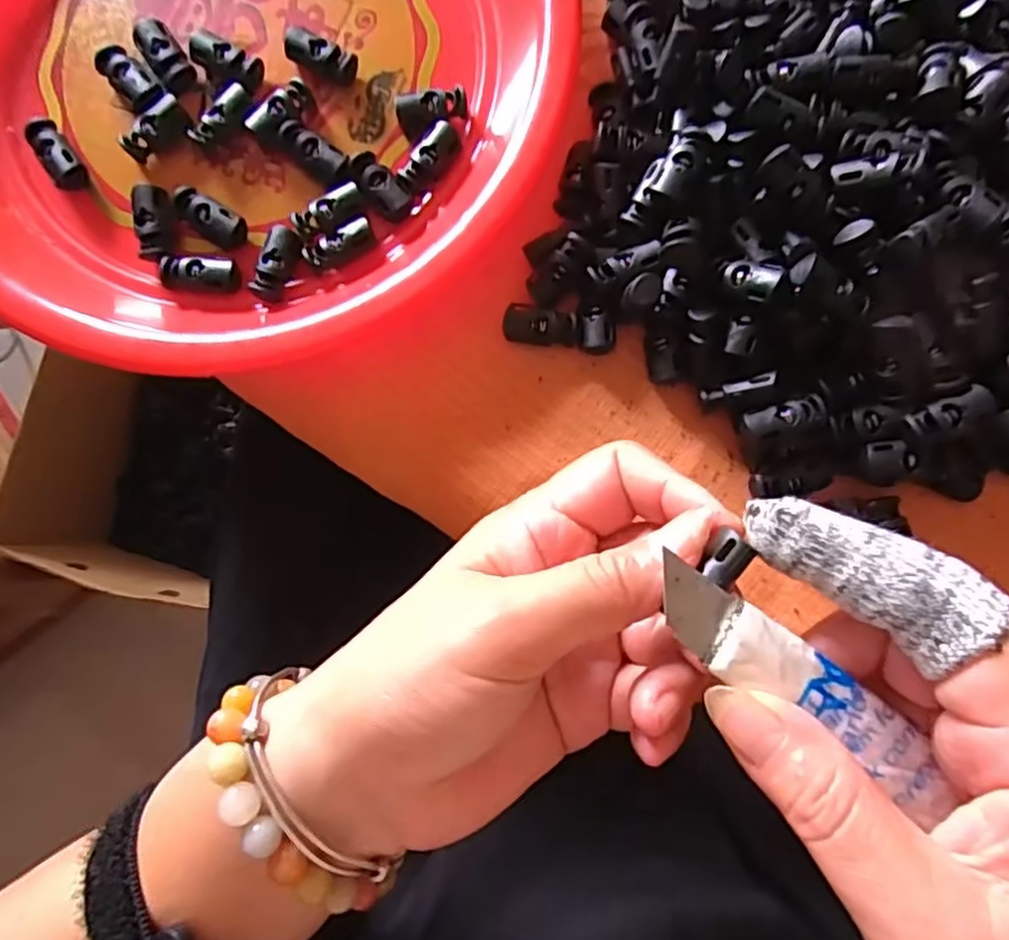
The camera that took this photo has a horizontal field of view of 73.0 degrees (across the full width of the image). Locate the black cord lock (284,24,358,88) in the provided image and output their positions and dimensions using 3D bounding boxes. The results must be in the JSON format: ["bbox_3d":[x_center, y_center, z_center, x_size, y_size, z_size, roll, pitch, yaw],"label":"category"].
[{"bbox_3d":[-0.072,-0.160,0.265,0.028,0.012,0.012,28,85,5],"label":"black cord lock"}]

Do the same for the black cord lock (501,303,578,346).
[{"bbox_3d":[0.013,-0.054,0.252,0.027,0.008,0.014,4,83,2],"label":"black cord lock"}]

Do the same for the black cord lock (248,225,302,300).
[{"bbox_3d":[-0.085,-0.078,0.256,0.013,0.008,0.027,18,84,4],"label":"black cord lock"}]

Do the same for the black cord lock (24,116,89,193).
[{"bbox_3d":[-0.174,-0.123,0.265,0.013,0.008,0.029,-32,98,-2],"label":"black cord lock"}]

